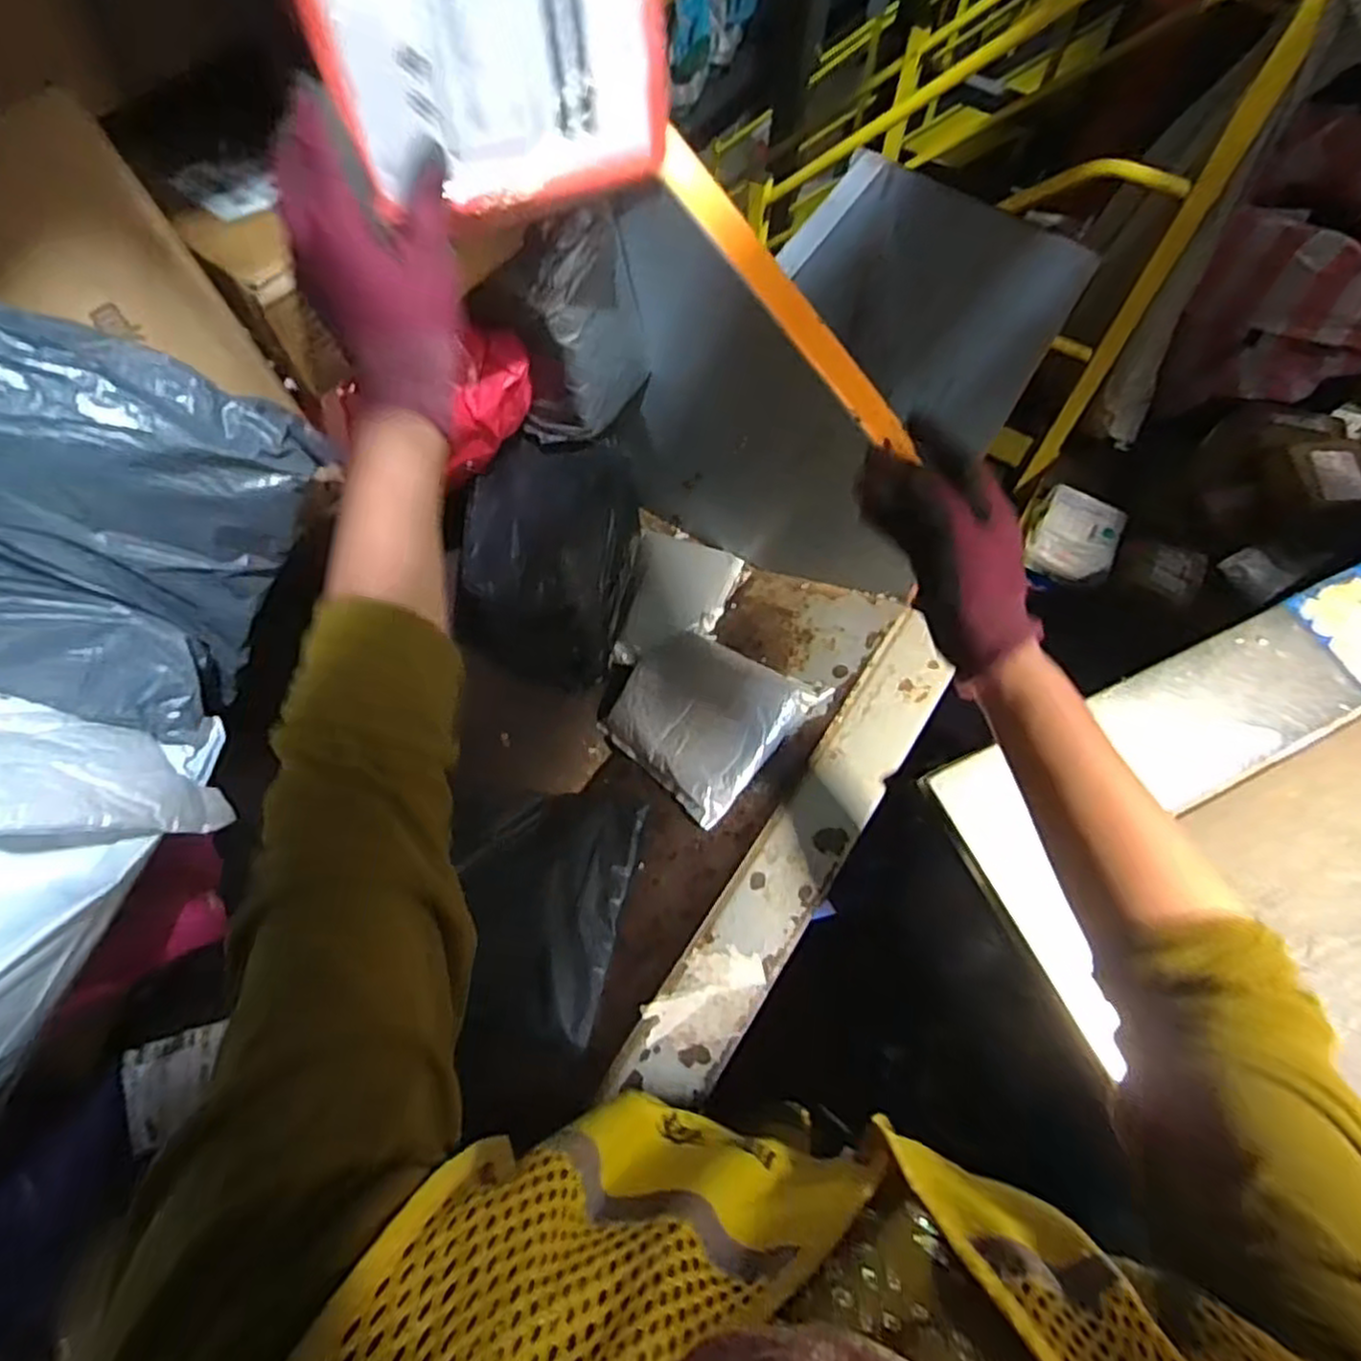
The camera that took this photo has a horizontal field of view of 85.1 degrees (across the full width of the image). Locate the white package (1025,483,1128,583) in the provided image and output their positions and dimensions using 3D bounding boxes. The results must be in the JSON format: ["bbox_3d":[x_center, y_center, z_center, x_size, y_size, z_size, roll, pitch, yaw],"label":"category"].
[{"bbox_3d":[0.905,-0.328,1.689,0.182,0.090,0.218,28,68,9],"label":"white package"}]

